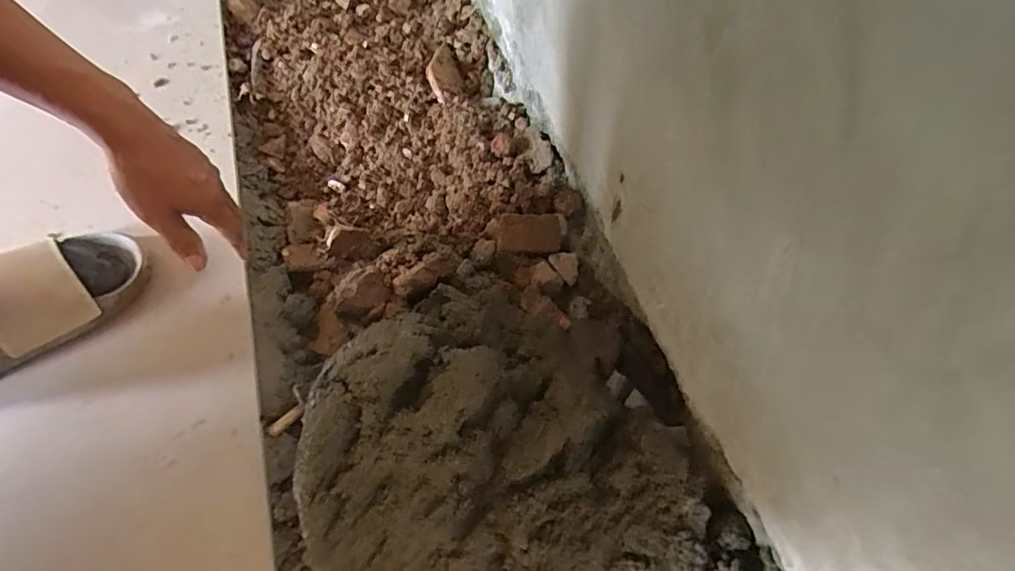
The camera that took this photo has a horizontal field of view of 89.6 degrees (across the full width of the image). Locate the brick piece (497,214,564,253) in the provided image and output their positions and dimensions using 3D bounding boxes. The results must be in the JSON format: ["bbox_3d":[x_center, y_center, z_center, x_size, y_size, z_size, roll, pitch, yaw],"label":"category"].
[{"bbox_3d":[0.026,-0.056,0.561,0.068,0.016,0.040,3,89,8],"label":"brick piece"}]

